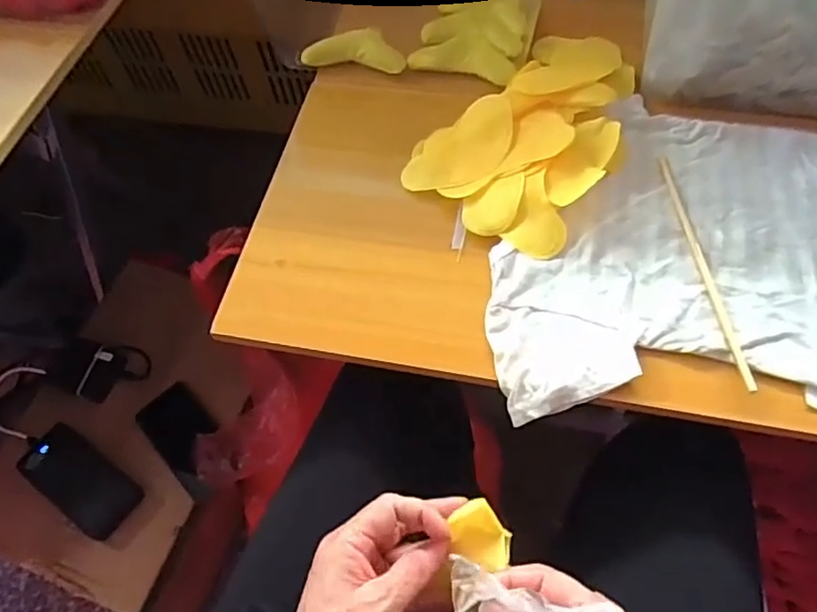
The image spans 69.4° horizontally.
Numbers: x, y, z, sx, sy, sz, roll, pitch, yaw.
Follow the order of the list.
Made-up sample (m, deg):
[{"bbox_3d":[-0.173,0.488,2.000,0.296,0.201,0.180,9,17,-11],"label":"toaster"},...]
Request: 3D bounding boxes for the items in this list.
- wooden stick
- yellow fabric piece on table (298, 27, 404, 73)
[{"bbox_3d":[0.234,-0.036,0.471,0.009,0.011,0.222,-5,61,1],"label":"wooden stick"},{"bbox_3d":[-0.055,-0.270,0.620,0.106,0.015,0.054,7,61,7],"label":"yellow fabric piece on table"}]

